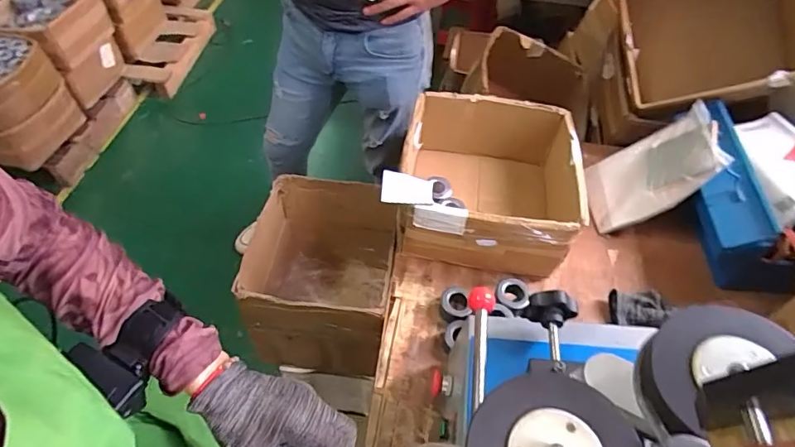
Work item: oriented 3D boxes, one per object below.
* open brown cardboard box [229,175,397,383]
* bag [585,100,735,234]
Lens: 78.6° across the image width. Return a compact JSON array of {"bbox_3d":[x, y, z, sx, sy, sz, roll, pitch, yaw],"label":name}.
[{"bbox_3d":[-0.166,0.118,1.115,0.304,0.307,0.319,7,52,2],"label":"open brown cardboard box"},{"bbox_3d":[0.522,-0.114,1.013,0.045,0.276,0.186,28,43,-34],"label":"bag"}]

